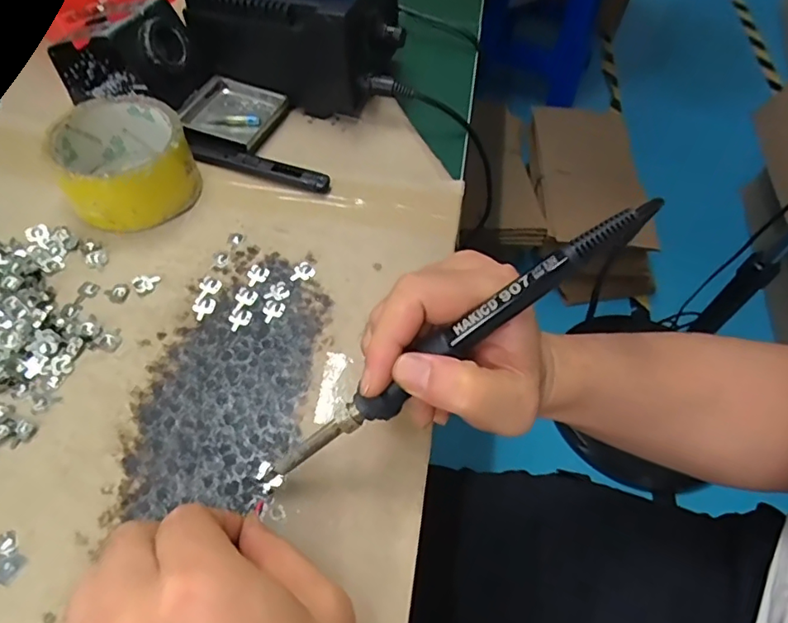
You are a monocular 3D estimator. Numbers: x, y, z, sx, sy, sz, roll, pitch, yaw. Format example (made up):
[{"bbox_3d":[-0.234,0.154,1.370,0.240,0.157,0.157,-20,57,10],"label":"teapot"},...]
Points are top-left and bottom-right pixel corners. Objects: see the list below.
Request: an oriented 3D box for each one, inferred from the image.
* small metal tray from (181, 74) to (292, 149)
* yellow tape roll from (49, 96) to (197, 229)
[{"bbox_3d":[-0.128,-0.160,0.427,0.070,0.014,0.065,18,56,8],"label":"small metal tray"},{"bbox_3d":[-0.184,-0.104,0.369,0.082,0.046,0.087,2,55,-3],"label":"yellow tape roll"}]

